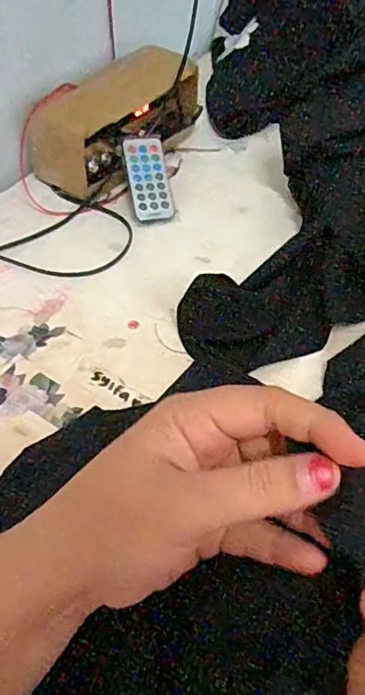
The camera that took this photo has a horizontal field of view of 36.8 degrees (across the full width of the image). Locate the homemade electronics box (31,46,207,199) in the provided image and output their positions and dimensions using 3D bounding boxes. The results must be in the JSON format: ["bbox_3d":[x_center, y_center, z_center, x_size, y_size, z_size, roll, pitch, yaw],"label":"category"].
[{"bbox_3d":[-0.065,-0.230,0.556,0.072,0.087,0.189,33,57,22],"label":"homemade electronics box"}]

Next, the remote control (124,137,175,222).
[{"bbox_3d":[-0.033,-0.165,0.538,0.039,0.008,0.086,-9,80,-8],"label":"remote control"}]

